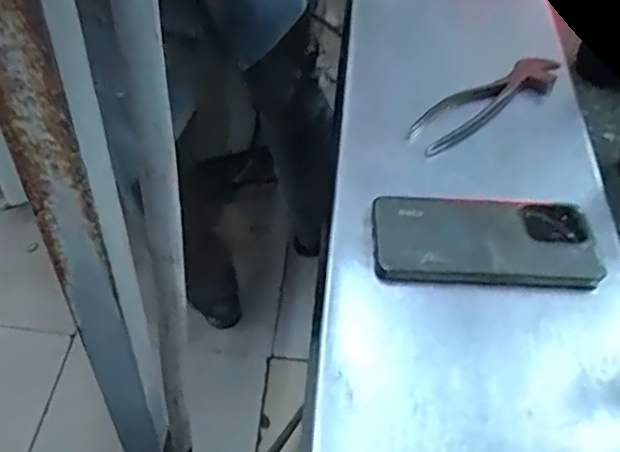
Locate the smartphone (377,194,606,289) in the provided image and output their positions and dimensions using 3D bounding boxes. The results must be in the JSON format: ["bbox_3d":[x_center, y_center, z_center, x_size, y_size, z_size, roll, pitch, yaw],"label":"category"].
[{"bbox_3d":[0.134,0.008,0.497,0.167,0.016,0.085,4,50,-1],"label":"smartphone"}]

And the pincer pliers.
[{"bbox_3d":[0.171,-0.119,0.614,0.192,0.018,0.048,-27,57,-24],"label":"pincer pliers"}]

